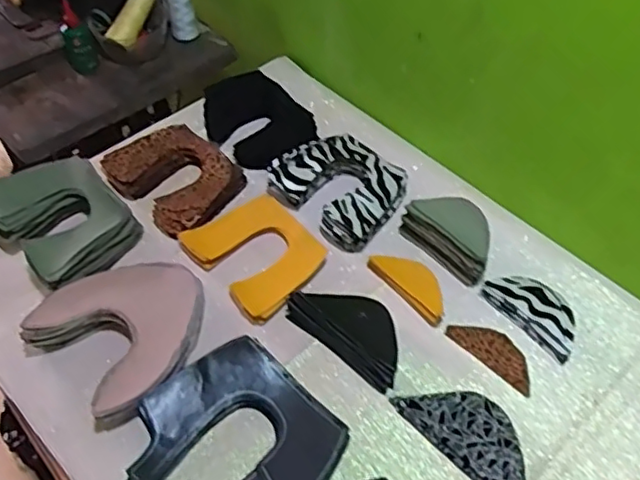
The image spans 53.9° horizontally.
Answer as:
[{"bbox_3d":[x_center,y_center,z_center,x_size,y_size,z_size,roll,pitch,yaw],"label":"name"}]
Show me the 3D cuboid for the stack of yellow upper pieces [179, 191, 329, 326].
[{"bbox_3d":[-0.074,0.012,0.754,0.124,0.016,0.155,-34,60,-24],"label":"stack of yellow upper pieces"}]

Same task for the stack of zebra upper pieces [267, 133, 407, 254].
[{"bbox_3d":[0.026,-0.073,0.813,0.164,0.045,0.135,36,60,25],"label":"stack of zebra upper pieces"}]

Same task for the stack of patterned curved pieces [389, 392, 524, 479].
[{"bbox_3d":[0.153,0.193,0.630,0.072,0.020,0.150,-37,61,-26],"label":"stack of patterned curved pieces"}]

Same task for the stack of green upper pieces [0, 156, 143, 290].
[{"bbox_3d":[-0.313,-0.023,0.769,0.170,0.058,0.130,38,61,26],"label":"stack of green upper pieces"}]

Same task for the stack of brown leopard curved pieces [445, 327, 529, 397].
[{"bbox_3d":[0.193,0.122,0.696,0.103,0.006,0.044,37,60,25],"label":"stack of brown leopard curved pieces"}]

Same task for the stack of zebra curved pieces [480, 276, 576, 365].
[{"bbox_3d":[0.245,0.079,0.712,0.057,0.024,0.114,-35,60,-25],"label":"stack of zebra curved pieces"}]

